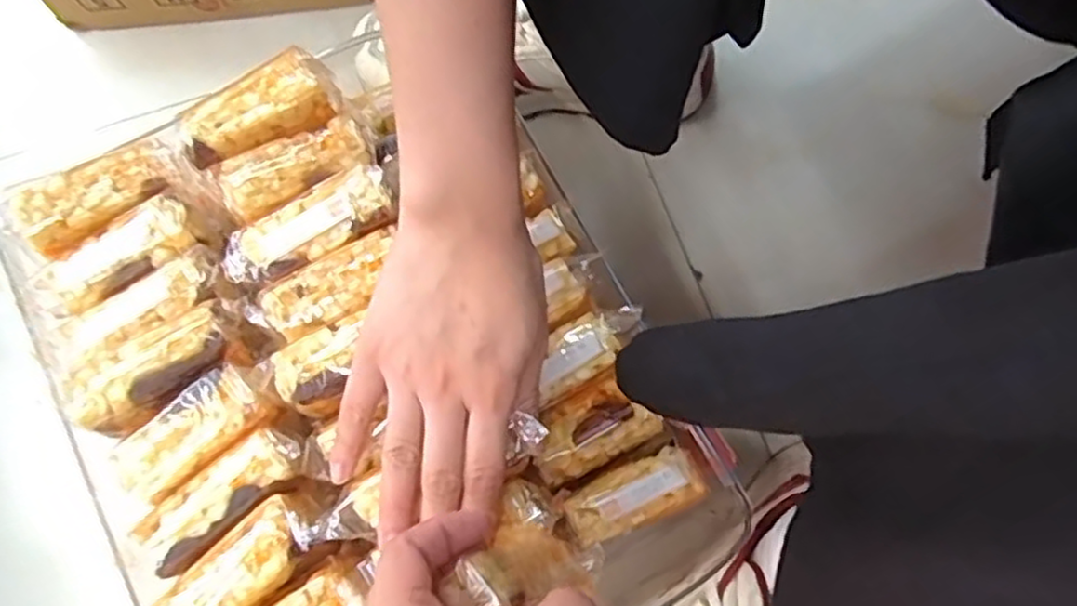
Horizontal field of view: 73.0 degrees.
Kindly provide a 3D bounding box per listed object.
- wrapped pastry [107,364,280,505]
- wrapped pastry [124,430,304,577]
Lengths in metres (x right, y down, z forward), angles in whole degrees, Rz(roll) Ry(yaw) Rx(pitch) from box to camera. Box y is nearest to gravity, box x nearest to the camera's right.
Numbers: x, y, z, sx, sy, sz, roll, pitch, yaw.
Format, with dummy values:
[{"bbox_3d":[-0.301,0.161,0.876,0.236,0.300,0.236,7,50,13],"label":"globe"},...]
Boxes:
[{"bbox_3d":[-0.164,0.058,0.340,0.081,0.023,0.036,-36,79,-9],"label":"wrapped pastry"},{"bbox_3d":[-0.149,0.090,0.342,0.081,0.019,0.031,-40,80,-9],"label":"wrapped pastry"}]

